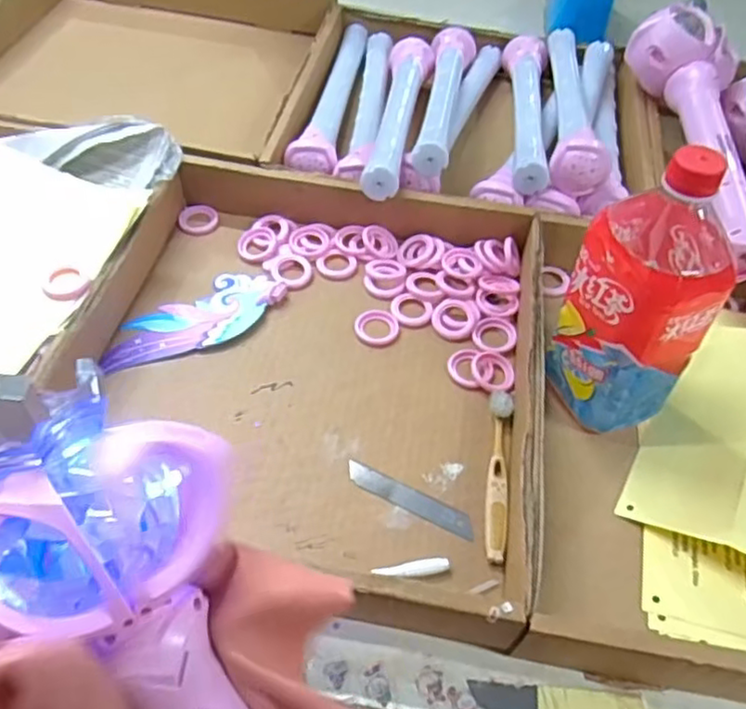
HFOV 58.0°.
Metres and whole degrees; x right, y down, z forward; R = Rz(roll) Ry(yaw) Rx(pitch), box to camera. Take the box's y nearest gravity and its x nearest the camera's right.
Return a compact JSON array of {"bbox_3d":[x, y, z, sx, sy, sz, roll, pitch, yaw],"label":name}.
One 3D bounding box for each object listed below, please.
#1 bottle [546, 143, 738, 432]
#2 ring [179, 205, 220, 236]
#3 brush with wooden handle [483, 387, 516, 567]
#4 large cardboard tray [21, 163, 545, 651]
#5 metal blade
[{"bbox_3d":[0.186,-0.035,0.461,0.079,0.219,0.077,-8,53,-10],"label":"bottle"},{"bbox_3d":[-0.169,-0.131,0.652,0.037,0.006,0.038,-6,53,-9],"label":"ring"},{"bbox_3d":[0.092,0.085,0.493,0.018,0.010,0.139,8,52,2],"label":"brush with wooden handle"},{"bbox_3d":[-0.049,-0.004,0.532,0.361,0.052,0.376,12,52,5],"label":"large cardboard tray"},{"bbox_3d":[0.027,0.102,0.480,0.098,0.004,0.019,24,54,14],"label":"metal blade"}]

